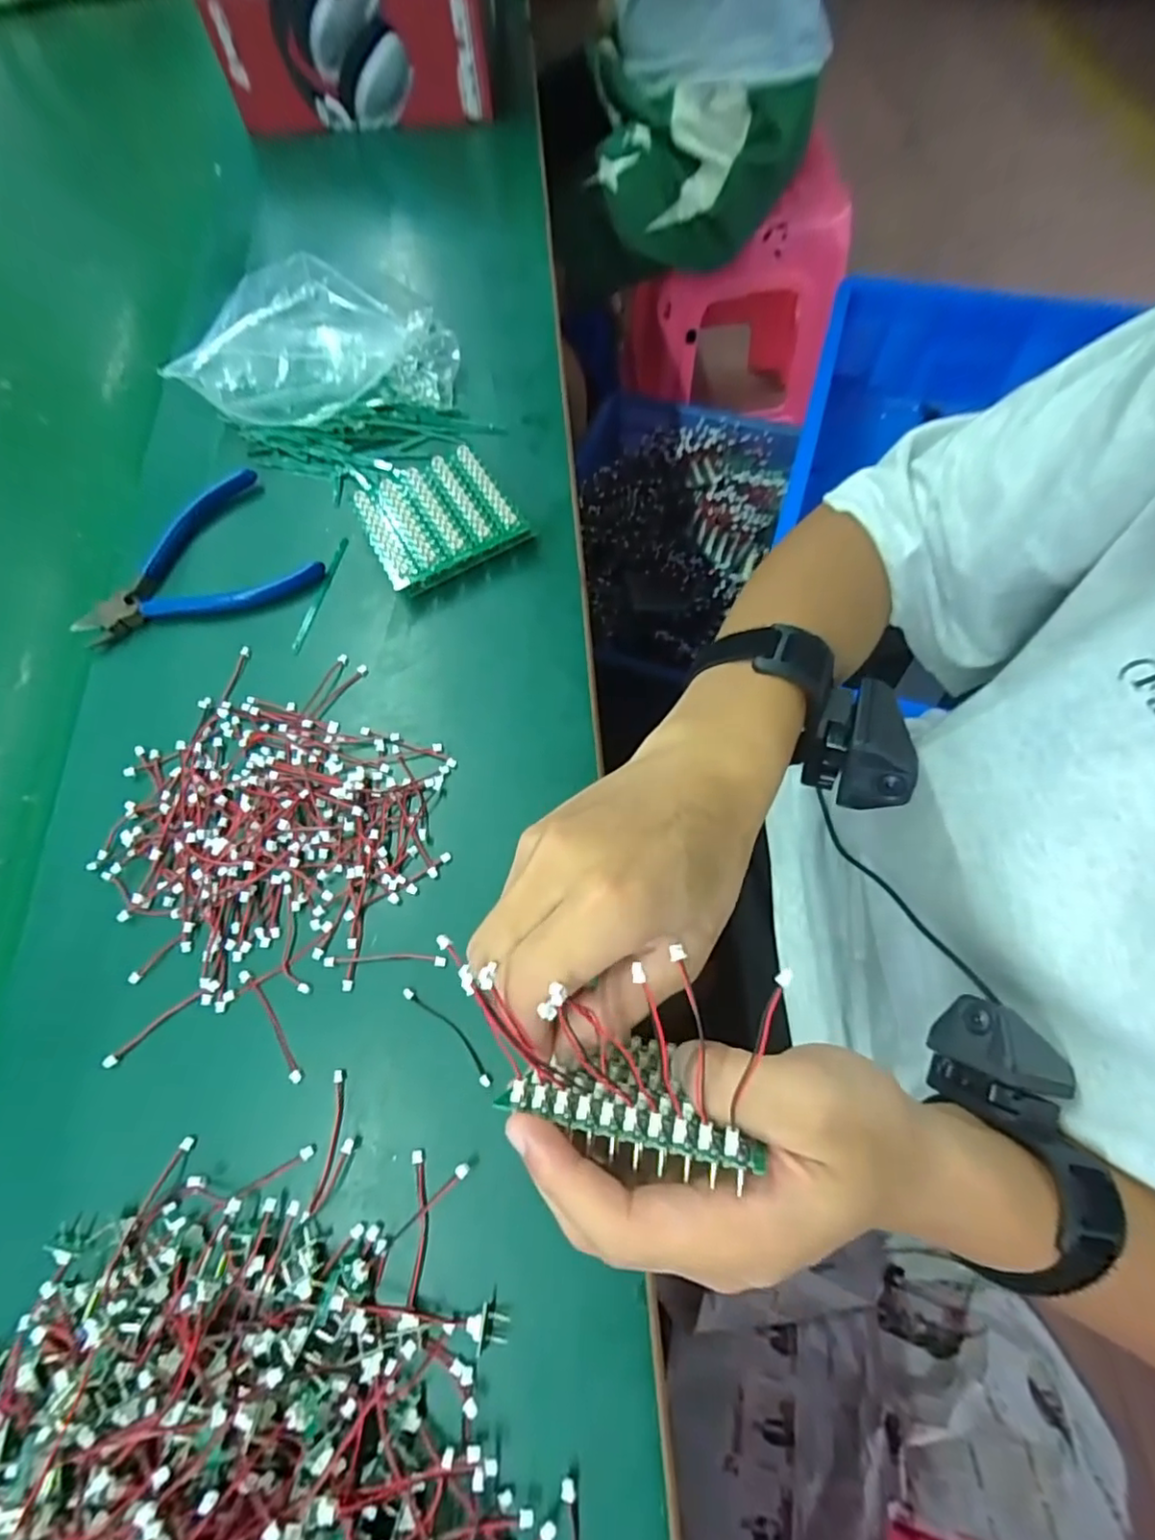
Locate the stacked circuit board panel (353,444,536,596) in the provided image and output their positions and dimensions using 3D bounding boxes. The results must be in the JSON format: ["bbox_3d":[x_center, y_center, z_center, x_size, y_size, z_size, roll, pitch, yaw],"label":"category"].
[{"bbox_3d":[-0.088,-0.158,0.385,0.085,0.018,0.086,-30,70,-10],"label":"stacked circuit board panel"}]

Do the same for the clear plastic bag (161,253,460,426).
[{"bbox_3d":[-0.175,-0.285,0.415,0.179,0.062,0.092,-11,68,-2],"label":"clear plastic bag"}]

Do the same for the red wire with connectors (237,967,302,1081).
[{"bbox_3d":[-0.143,0.118,0.285,0.007,0.004,0.058,-35,71,-12],"label":"red wire with connectors"}]

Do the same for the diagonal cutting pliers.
[{"bbox_3d":[-0.240,-0.122,0.382,0.135,0.008,0.103,-38,72,-13],"label":"diagonal cutting pliers"}]

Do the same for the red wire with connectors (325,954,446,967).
[{"bbox_3d":[-0.092,0.091,0.294,0.058,0.004,0.006,0,68,2],"label":"red wire with connectors"}]

